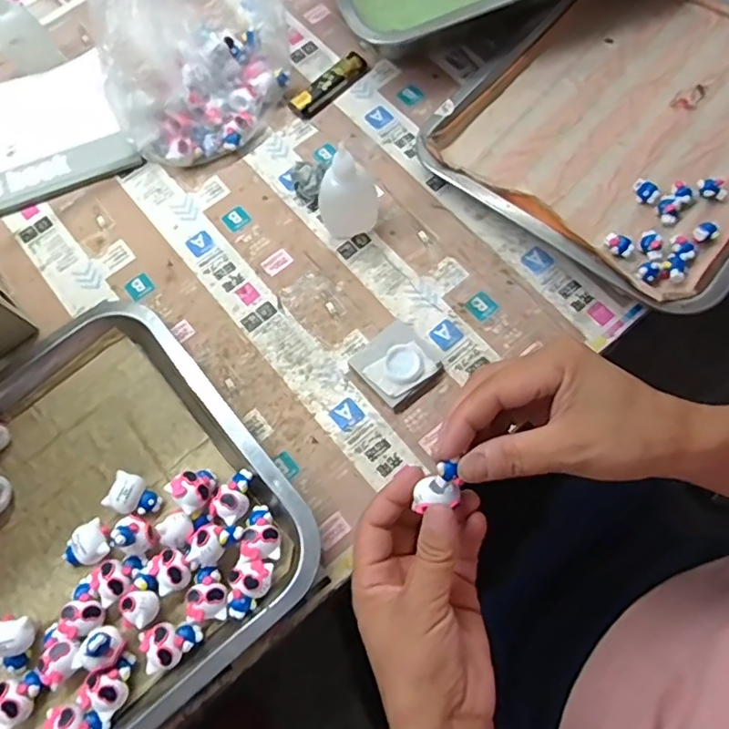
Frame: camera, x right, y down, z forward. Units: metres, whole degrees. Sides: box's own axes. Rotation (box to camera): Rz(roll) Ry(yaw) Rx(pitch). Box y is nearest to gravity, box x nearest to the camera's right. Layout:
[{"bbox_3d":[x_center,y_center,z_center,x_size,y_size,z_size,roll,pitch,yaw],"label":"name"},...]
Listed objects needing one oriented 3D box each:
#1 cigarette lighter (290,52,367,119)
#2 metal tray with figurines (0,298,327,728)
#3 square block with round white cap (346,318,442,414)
[{"bbox_3d":[-0.032,-0.251,0.512,0.021,0.015,0.081,42,75,15],"label":"cigarette lighter"},{"bbox_3d":[-0.233,0.136,0.368,0.353,0.031,0.266,-39,73,-12],"label":"metal tray with figurines"},{"bbox_3d":[0.025,-0.001,0.416,0.052,0.014,0.053,-40,74,-13],"label":"square block with round white cap"}]

